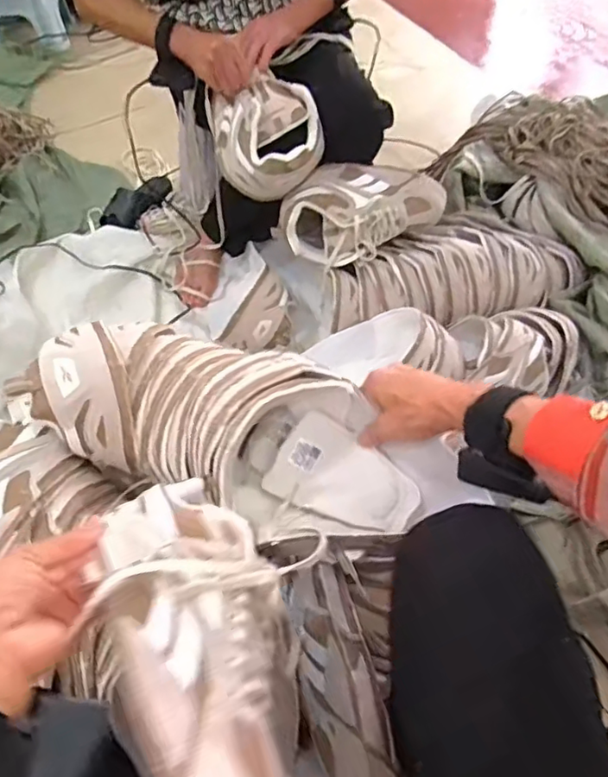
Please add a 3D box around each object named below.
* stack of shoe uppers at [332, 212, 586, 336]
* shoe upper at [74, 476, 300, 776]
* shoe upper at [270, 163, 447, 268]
[{"bbox_3d":[0.250,-0.215,1.018,0.430,0.102,0.168,-11,55,-8],"label":"stack of shoe uppers"},{"bbox_3d":[-0.058,0.165,0.367,0.109,0.092,0.229,-22,58,-15],"label":"shoe upper"},{"bbox_3d":[0.096,-0.298,0.980,0.264,0.107,0.128,-32,61,-21],"label":"shoe upper"}]

